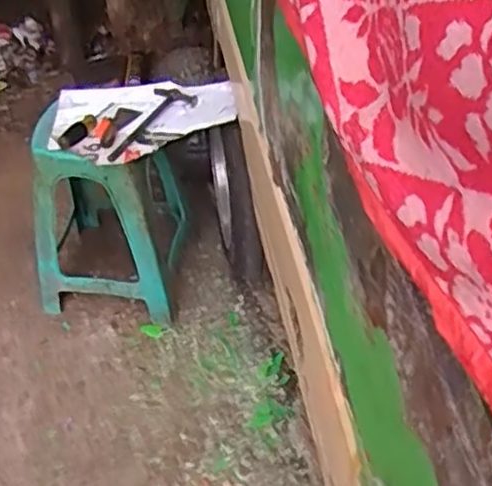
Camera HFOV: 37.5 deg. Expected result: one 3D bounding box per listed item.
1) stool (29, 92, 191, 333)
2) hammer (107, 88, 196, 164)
[{"bbox_3d":[-0.326,-0.093,1.736,0.322,0.474,0.347,7,43,12],"label":"stool"},{"bbox_3d":[-0.218,-0.259,1.541,0.111,0.022,0.250,28,51,30],"label":"hammer"}]

